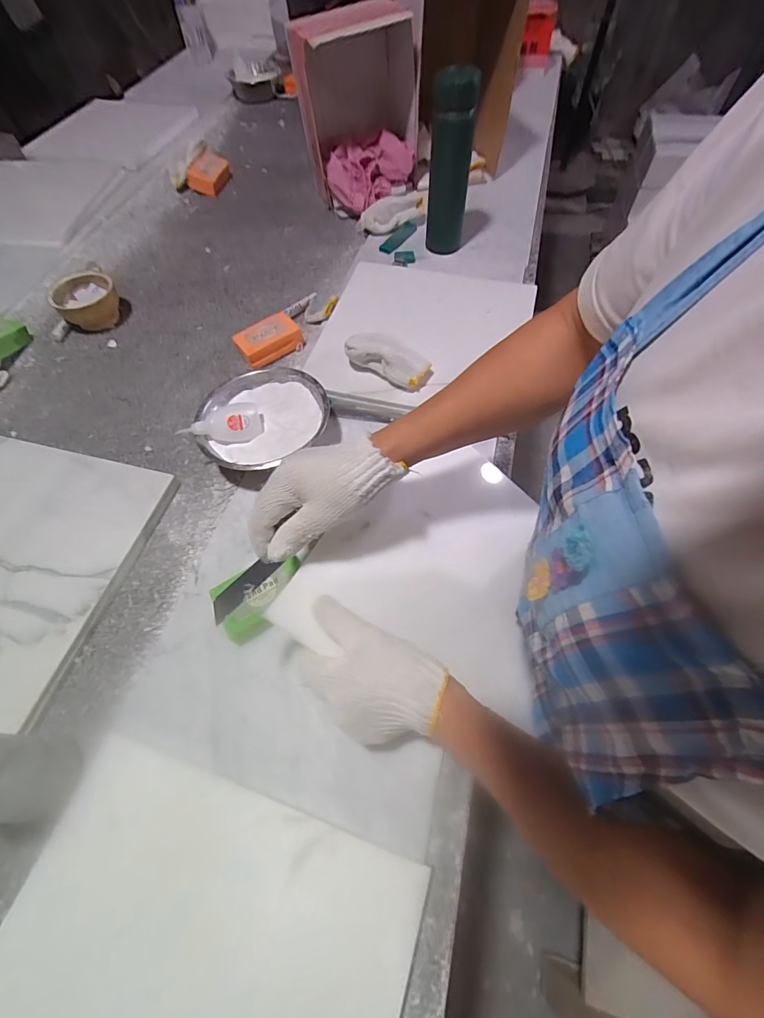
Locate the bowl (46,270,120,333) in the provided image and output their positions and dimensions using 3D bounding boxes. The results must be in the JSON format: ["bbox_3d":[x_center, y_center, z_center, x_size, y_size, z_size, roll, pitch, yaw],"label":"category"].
[{"bbox_3d":[-0.485,-0.344,0.686,0.096,0.051,0.079,-34,66,-18],"label":"bowl"}]

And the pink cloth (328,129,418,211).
[{"bbox_3d":[-0.031,-0.683,0.831,0.157,0.073,0.112,-41,68,-18],"label":"pink cloth"}]

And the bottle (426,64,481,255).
[{"bbox_3d":[0.111,-0.543,0.670,0.068,0.236,0.063,7,61,4],"label":"bottle"}]

